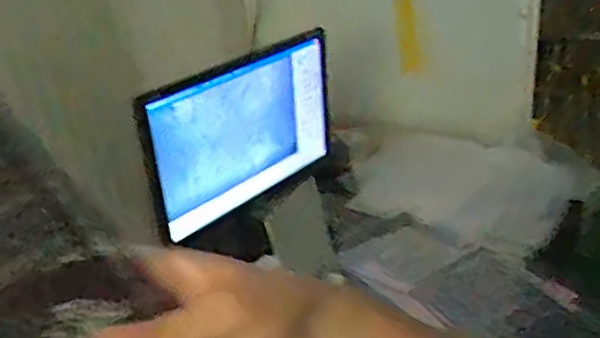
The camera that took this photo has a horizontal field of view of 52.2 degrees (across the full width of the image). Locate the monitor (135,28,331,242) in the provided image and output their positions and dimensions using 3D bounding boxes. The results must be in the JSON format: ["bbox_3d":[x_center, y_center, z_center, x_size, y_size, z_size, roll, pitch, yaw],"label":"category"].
[{"bbox_3d":[-0.090,-0.066,1.153,0.061,0.334,0.441,27,44,37],"label":"monitor"}]

